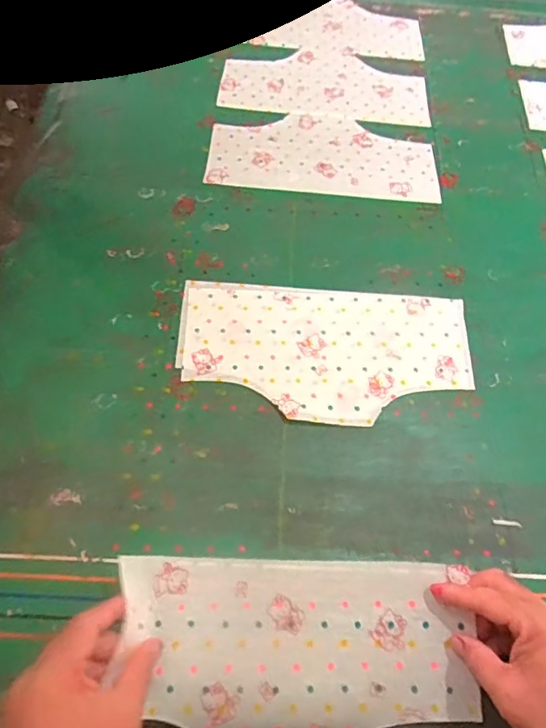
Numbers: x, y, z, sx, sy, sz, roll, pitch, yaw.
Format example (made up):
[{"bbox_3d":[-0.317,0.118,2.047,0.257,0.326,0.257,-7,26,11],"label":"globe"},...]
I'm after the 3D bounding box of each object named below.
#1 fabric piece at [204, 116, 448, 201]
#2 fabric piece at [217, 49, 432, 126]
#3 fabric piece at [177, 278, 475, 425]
[{"bbox_3d":[0.073,-0.302,0.753,0.319,0.005,0.155,4,60,-2],"label":"fabric piece"},{"bbox_3d":[0.083,-0.446,0.833,0.319,0.006,0.163,3,61,-3],"label":"fabric piece"},{"bbox_3d":[0.060,-0.017,0.590,0.325,0.004,0.173,4,60,-2],"label":"fabric piece"}]

